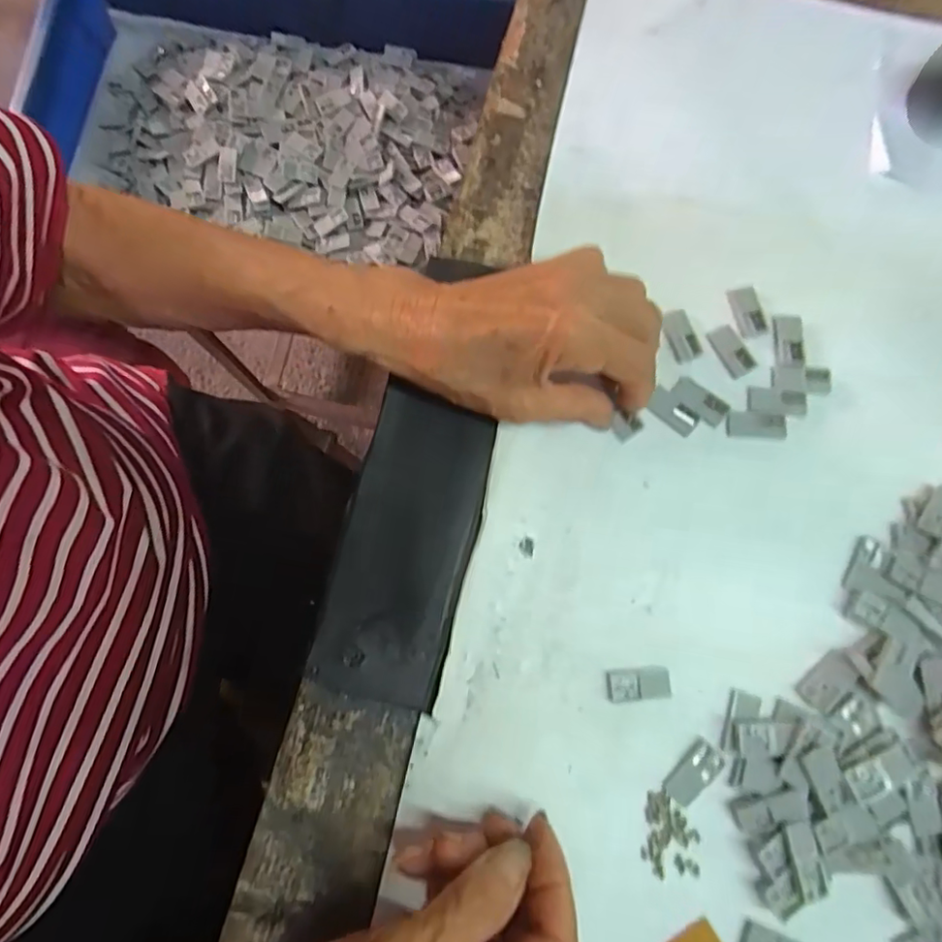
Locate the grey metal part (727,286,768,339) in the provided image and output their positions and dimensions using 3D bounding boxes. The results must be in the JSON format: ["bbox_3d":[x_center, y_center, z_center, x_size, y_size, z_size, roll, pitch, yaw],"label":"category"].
[{"bbox_3d":[0.145,-0.083,0.295,0.014,0.004,0.028,-14,78,-4],"label":"grey metal part"}]

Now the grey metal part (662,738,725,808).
[{"bbox_3d":[0.099,0.133,0.249,0.029,0.004,0.015,-43,82,-9],"label":"grey metal part"}]

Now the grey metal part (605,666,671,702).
[{"bbox_3d":[0.077,0.097,0.256,0.029,0.004,0.013,-4,78,-2],"label":"grey metal part"}]

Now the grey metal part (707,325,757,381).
[{"bbox_3d":[0.135,-0.062,0.291,0.014,0.004,0.028,-26,80,-7],"label":"grey metal part"}]

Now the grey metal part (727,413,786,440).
[{"bbox_3d":[0.143,-0.023,0.283,0.030,0.004,0.013,2,78,-1],"label":"grey metal part"}]

